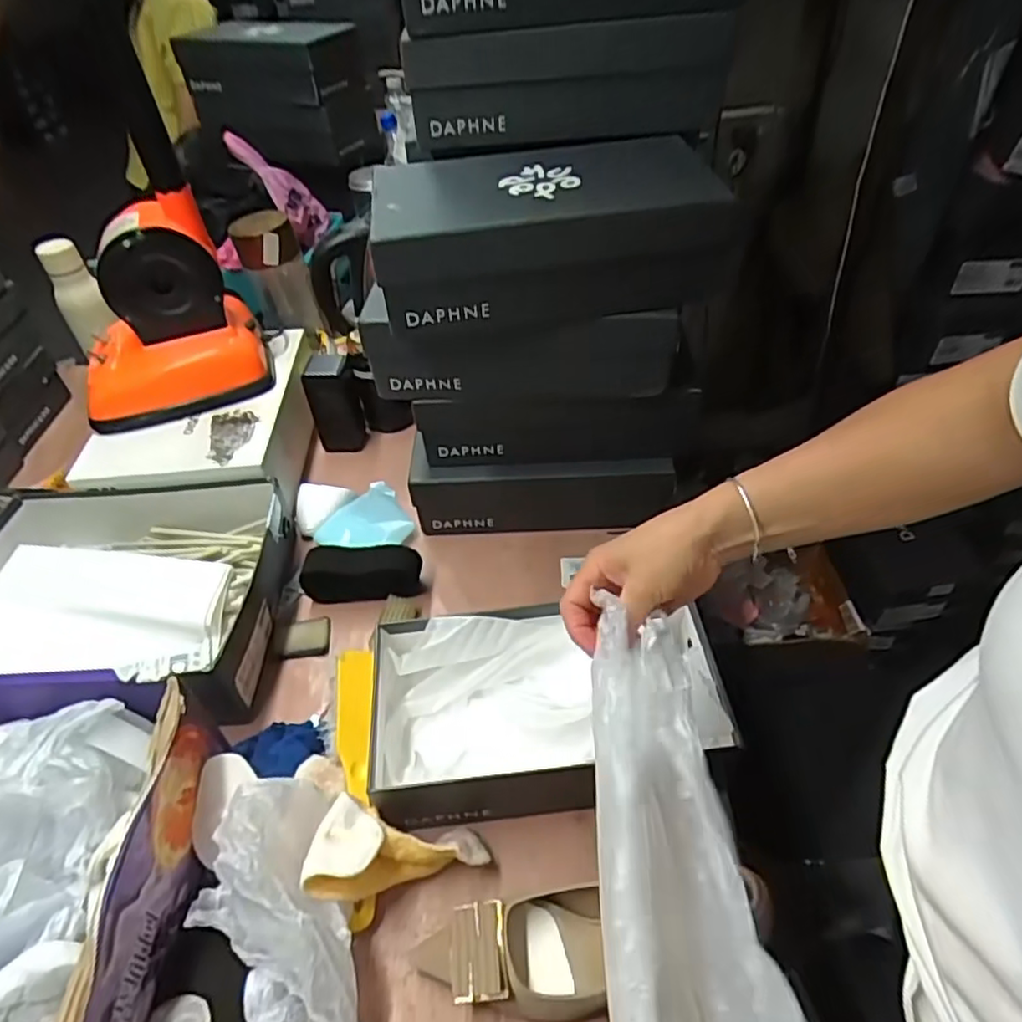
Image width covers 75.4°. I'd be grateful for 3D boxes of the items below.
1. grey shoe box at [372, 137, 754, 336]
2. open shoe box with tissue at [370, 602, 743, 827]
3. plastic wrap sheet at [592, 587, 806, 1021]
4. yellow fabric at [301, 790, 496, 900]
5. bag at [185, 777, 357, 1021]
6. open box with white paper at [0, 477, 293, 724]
[{"bbox_3d":[0.033,-0.263,0.613,0.301,0.091,0.179,-6,46,-2],"label":"grey shoe box"},{"bbox_3d":[0.031,0.176,0.595,0.309,0.086,0.158,-6,46,-2],"label":"open shoe box with tissue"},{"bbox_3d":[0.090,0.222,0.341,0.086,0.077,0.353,-4,57,0],"label":"plastic wrap sheet"},{"bbox_3d":[-0.090,0.263,0.521,0.138,0.036,0.068,12,42,-21],"label":"yellow fabric"},{"bbox_3d":[-0.170,0.293,0.465,0.101,0.073,0.191,-20,62,-15],"label":"bag"},{"bbox_3d":[-0.434,0.096,0.702,0.357,0.091,0.269,-2,46,2],"label":"open box with white paper"}]

